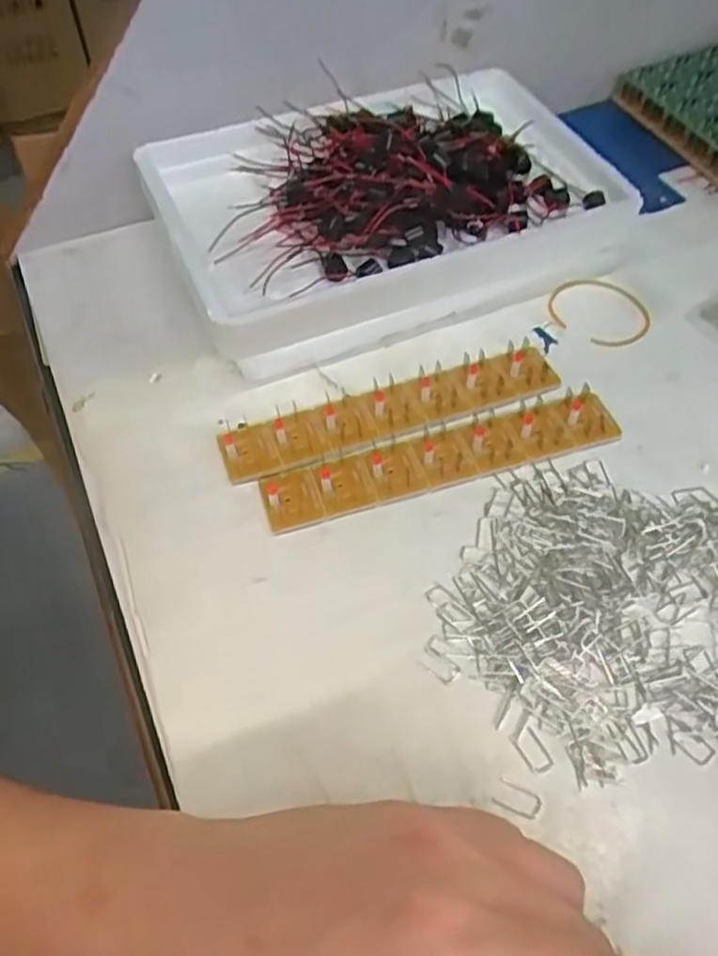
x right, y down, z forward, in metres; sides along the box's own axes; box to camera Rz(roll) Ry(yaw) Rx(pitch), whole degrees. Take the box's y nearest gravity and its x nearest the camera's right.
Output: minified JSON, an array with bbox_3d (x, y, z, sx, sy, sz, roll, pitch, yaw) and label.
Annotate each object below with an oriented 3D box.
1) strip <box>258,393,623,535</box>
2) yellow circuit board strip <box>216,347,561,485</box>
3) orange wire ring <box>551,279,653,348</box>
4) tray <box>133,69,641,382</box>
[{"bbox_3d":[0.037,-0.010,0.343,0.163,0.008,0.029,-15,52,-9],"label":"strip"},{"bbox_3d":[0.017,-0.032,0.360,0.166,0.008,0.029,-17,52,-10],"label":"yellow circuit board strip"},{"bbox_3d":[0.128,-0.090,0.407,0.048,0.005,0.057,-24,52,-11],"label":"orange wire ring"},{"bbox_3d":[0.014,-0.157,0.421,0.239,0.064,0.161,-20,53,-13],"label":"tray"}]

